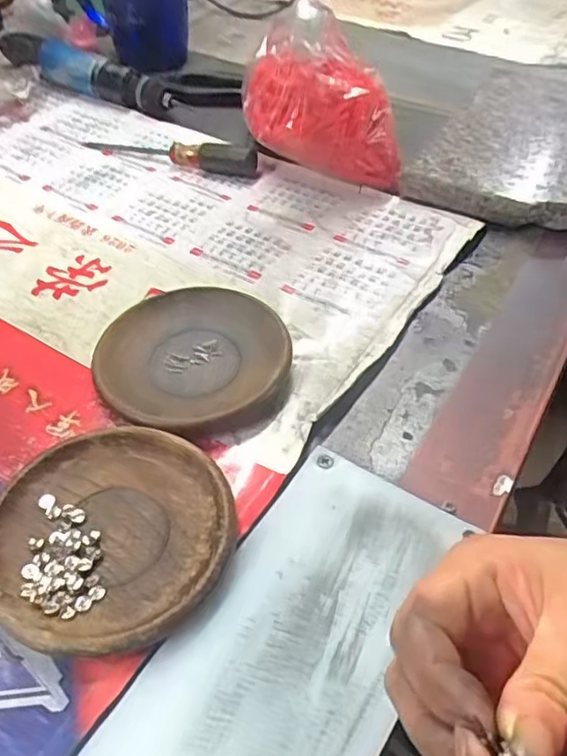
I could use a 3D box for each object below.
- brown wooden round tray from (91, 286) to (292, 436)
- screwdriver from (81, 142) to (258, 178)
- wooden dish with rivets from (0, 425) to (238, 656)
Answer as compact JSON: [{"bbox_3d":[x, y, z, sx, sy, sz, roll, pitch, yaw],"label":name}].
[{"bbox_3d":[-0.052,-0.012,0.360,0.108,0.015,0.113,0,47,0],"label":"brown wooden round tray"},{"bbox_3d":[-0.103,-0.201,0.526,0.165,0.025,0.023,13,49,13],"label":"screwdriver"},{"bbox_3d":[-0.080,0.072,0.282,0.110,0.017,0.109,0,47,0],"label":"wooden dish with rivets"}]

